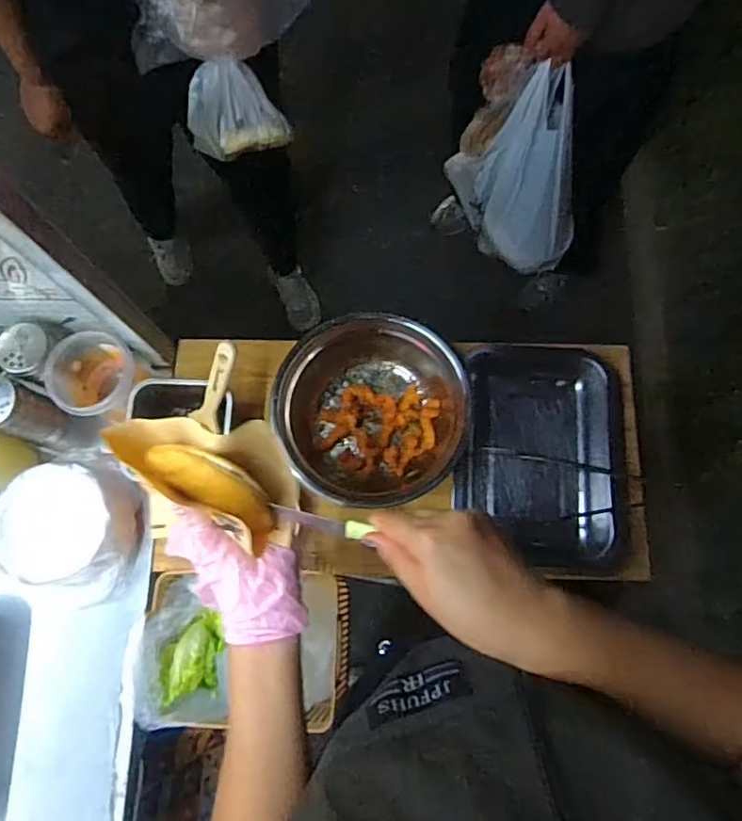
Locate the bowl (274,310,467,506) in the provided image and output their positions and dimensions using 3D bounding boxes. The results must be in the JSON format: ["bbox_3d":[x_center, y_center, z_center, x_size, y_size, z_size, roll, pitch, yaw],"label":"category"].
[{"bbox_3d":[0.003,0.004,0.698,0.231,0.069,0.224,39,79,10],"label":"bowl"}]

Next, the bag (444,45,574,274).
[{"bbox_3d":[0.293,-0.468,1.144,0.311,0.385,0.167,28,77,7],"label":"bag"}]

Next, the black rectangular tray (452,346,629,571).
[{"bbox_3d":[0.210,0.051,0.696,0.208,0.058,0.264,3,75,1],"label":"black rectangular tray"}]

